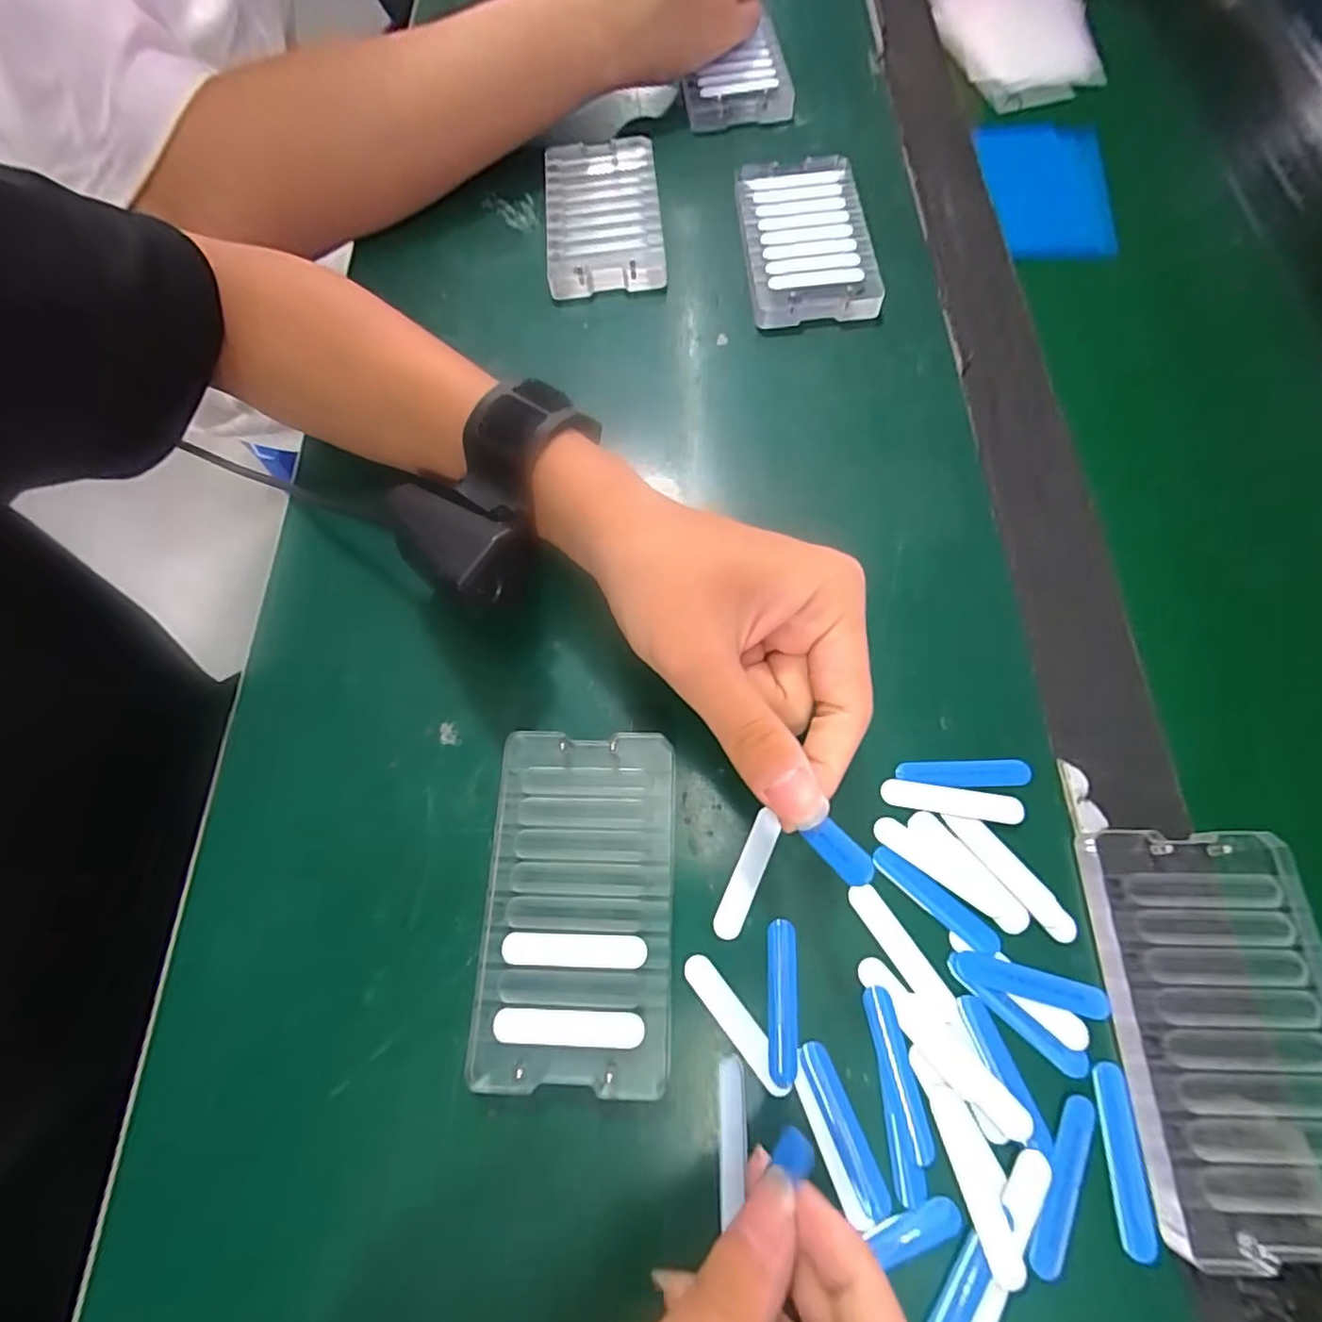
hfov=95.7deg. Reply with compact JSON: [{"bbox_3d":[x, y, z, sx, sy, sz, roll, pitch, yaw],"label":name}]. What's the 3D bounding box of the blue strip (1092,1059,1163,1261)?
[{"bbox_3d":[0.147,0.158,0.189,0.012,0.004,0.050,-1,69,3],"label":"blue strip"}]

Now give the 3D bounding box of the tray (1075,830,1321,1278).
[{"bbox_3d":[0.189,0.121,0.197,0.067,0.011,0.122,0,69,3],"label":"tray"}]

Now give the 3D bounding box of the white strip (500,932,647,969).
[{"bbox_3d":[-0.031,0.102,0.210,0.050,0.004,0.011,0,69,3],"label":"white strip"}]

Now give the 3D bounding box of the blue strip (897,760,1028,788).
[{"bbox_3d":[0.120,0.044,0.236,0.050,0.004,0.010,0,69,3],"label":"blue strip"}]

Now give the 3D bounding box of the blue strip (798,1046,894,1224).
[{"bbox_3d":[0.059,0.150,0.196,0.010,0.004,0.045,-22,69,-6],"label":"blue strip"}]

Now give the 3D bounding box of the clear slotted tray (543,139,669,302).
[{"bbox_3d":[-0.035,-0.265,0.358,0.067,0.017,0.115,-6,68,1],"label":"clear slotted tray"}]

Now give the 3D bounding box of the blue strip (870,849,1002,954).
[{"bbox_3d":[0.101,0.086,0.219,0.049,0.004,0.011,40,76,16],"label":"blue strip"}]

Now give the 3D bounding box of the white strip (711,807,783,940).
[{"bbox_3d":[0.032,0.081,0.226,0.010,0.004,0.046,24,72,12],"label":"white strip"}]

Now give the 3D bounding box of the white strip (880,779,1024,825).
[{"bbox_3d":[0.112,0.054,0.231,0.050,0.004,0.011,8,69,6],"label":"white strip"}]

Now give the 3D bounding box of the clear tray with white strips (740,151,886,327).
[{"bbox_3d":[0.081,-0.240,0.340,0.066,0.016,0.116,-4,69,2],"label":"clear tray with white strips"}]

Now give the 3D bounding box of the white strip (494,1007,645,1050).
[{"bbox_3d":[-0.032,0.124,0.201,0.050,0.004,0.011,0,69,3],"label":"white strip"}]

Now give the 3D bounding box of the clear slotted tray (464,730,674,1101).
[{"bbox_3d":[-0.030,0.088,0.223,0.067,0.012,0.120,0,69,3],"label":"clear slotted tray"}]

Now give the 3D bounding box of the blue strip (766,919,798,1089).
[{"bbox_3d":[0.043,0.120,0.211,0.010,0.004,0.050,2,69,4],"label":"blue strip"}]

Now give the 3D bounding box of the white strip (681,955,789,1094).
[{"bbox_3d":[0.026,0.126,0.207,0.010,0.004,0.050,-38,71,-11],"label":"white strip"}]

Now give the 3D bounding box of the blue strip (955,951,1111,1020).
[{"bbox_3d":[0.129,0.112,0.207,0.049,0.004,0.011,12,70,8],"label":"blue strip"}]

